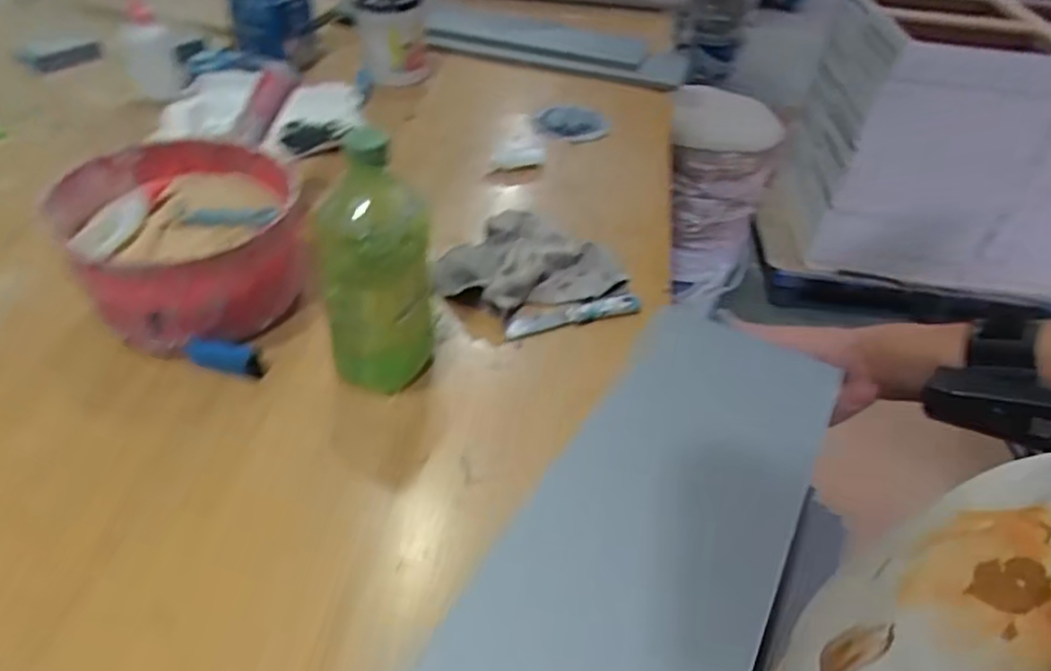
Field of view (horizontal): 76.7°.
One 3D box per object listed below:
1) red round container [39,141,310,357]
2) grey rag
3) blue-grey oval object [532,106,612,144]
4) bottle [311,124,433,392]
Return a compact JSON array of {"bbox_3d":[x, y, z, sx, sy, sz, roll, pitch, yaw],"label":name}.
[{"bbox_3d":[-0.296,-0.083,0.599,0.177,0.102,0.188,4,44,-4],"label":"red round container"},{"bbox_3d":[-0.002,-0.077,0.685,0.178,0.032,0.126,-9,46,-17],"label":"grey rag"},{"bbox_3d":[0.066,-0.304,0.942,0.106,0.012,0.086,-9,44,-15],"label":"blue-grey oval object"},{"bbox_3d":[-0.110,-0.048,0.512,0.065,0.207,0.084,21,46,14],"label":"bottle"}]

